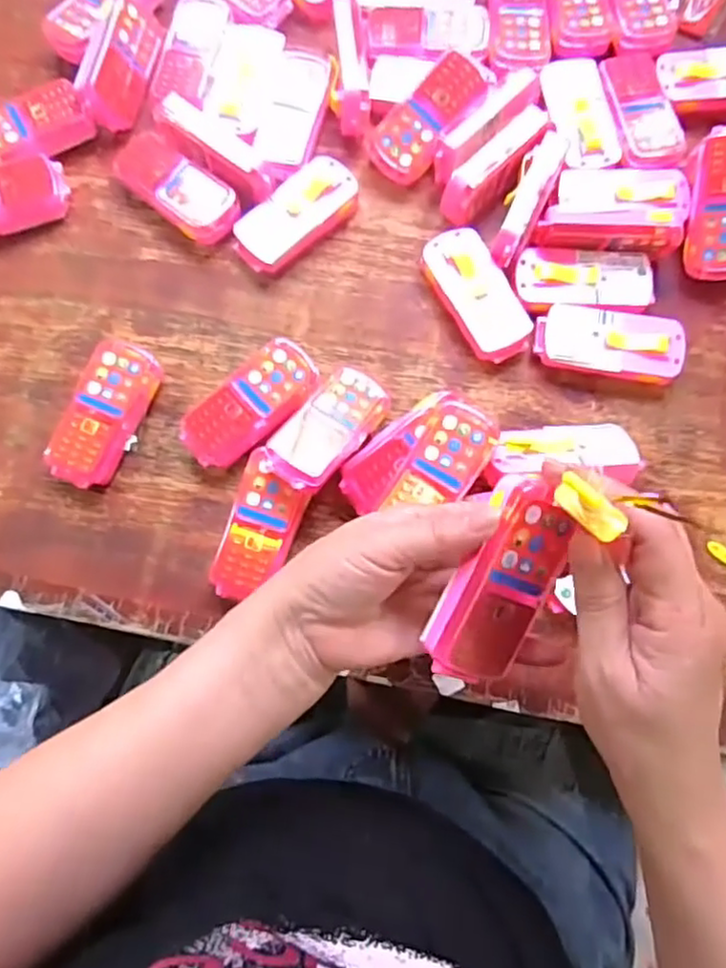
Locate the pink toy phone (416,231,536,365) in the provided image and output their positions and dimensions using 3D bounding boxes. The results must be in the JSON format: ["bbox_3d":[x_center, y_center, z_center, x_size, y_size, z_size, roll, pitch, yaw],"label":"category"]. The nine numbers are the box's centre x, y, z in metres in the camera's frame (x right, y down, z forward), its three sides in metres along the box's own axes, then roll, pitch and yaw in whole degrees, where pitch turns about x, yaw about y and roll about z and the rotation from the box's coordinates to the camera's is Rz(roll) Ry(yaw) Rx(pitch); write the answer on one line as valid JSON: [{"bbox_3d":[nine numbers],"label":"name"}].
[{"bbox_3d":[0.082,-0.138,0.474,0.047,0.027,0.103,-27,80,-4],"label":"pink toy phone"}]

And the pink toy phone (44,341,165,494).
[{"bbox_3d":[-0.179,-0.048,0.456,0.049,0.025,0.102,23,80,5],"label":"pink toy phone"}]

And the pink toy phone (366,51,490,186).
[{"bbox_3d":[0.047,-0.276,0.490,0.049,0.020,0.098,45,102,8],"label":"pink toy phone"}]

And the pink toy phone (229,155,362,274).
[{"bbox_3d":[-0.050,-0.202,0.491,0.104,0.027,0.048,-44,82,-7],"label":"pink toy phone"}]

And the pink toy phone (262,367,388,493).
[{"bbox_3d":[-0.023,-0.038,0.441,0.045,0.019,0.099,38,67,7],"label":"pink toy phone"}]

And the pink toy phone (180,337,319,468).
[{"bbox_3d":[-0.077,-0.053,0.460,0.049,0.032,0.101,44,83,8],"label":"pink toy phone"}]

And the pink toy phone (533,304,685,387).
[{"bbox_3d":[0.176,-0.099,0.468,0.102,0.023,0.048,10,80,2],"label":"pink toy phone"}]

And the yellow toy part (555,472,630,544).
[{"bbox_3d":[0.087,0.009,0.253,0.012,0.009,0.029,-38,57,-6],"label":"yellow toy part"}]

